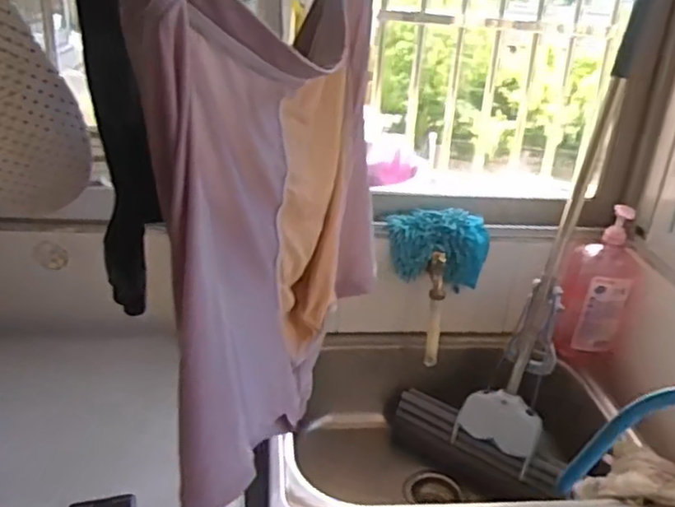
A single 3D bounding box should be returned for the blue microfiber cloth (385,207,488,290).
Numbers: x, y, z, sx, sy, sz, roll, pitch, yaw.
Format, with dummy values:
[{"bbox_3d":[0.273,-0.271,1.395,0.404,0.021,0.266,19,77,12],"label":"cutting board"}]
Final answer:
[{"bbox_3d":[0.183,-0.009,1.183,0.176,0.125,0.093,5,25,2],"label":"blue microfiber cloth"}]

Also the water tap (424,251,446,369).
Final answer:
[{"bbox_3d":[0.173,0.098,1.152,0.031,0.200,0.052,4,0,1],"label":"water tap"}]

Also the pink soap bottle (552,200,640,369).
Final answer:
[{"bbox_3d":[0.473,0.073,1.182,0.123,0.288,0.087,12,27,16],"label":"pink soap bottle"}]

